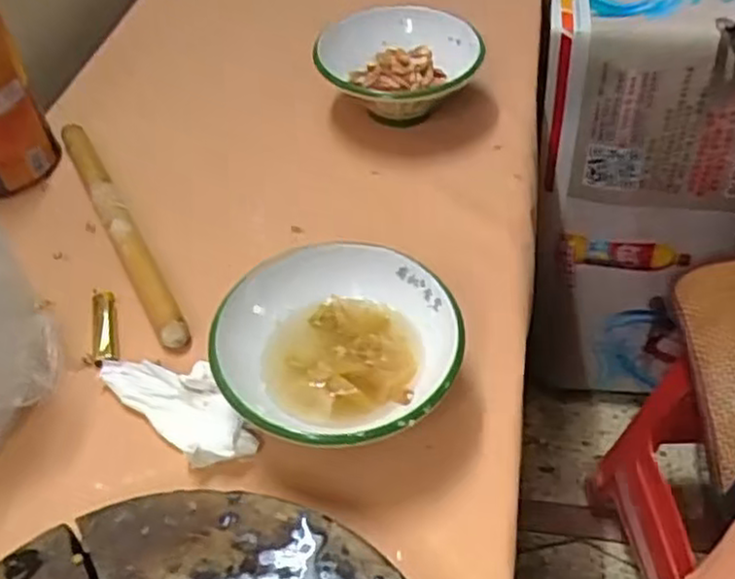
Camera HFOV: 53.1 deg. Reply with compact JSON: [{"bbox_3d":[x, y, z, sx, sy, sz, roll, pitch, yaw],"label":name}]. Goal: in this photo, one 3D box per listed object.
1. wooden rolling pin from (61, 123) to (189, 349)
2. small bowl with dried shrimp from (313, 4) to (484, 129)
[{"bbox_3d":[-0.253,-0.069,0.747,0.025,0.018,0.358,-24,50,-18],"label":"wooden rolling pin"},{"bbox_3d":[0.036,-0.239,0.842,0.176,0.090,0.177,-2,47,2],"label":"small bowl with dried shrimp"}]

